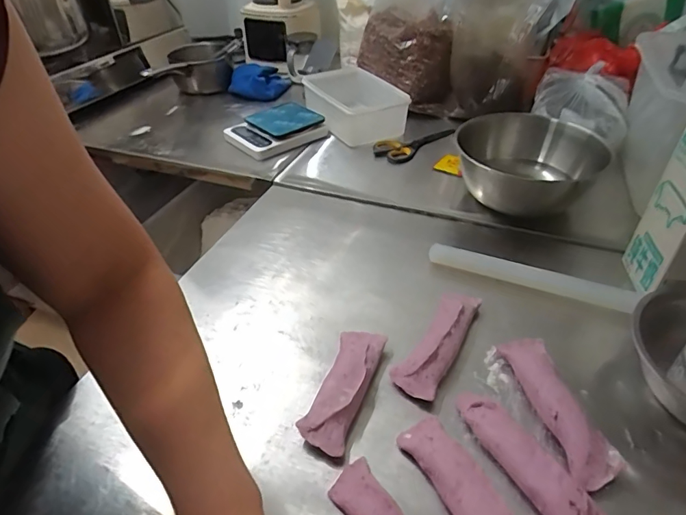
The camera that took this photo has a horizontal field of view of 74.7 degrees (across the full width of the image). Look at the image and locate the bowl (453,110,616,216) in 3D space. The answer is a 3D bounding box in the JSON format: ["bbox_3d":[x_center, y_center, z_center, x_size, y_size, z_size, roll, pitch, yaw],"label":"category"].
[{"bbox_3d":[0.268,-0.132,0.690,0.209,0.101,0.209,-2,39,2],"label":"bowl"}]

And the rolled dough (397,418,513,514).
[{"bbox_3d":[0.102,0.198,0.368,0.043,0.033,0.151,-20,42,-20],"label":"rolled dough"}]

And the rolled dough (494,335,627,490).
[{"bbox_3d":[0.205,0.141,0.433,0.043,0.030,0.150,-8,39,-7],"label":"rolled dough"}]

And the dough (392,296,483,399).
[{"bbox_3d":[0.105,0.091,0.495,0.046,0.029,0.143,21,45,26],"label":"dough"}]

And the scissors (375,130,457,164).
[{"bbox_3d":[0.141,-0.226,0.884,0.174,0.020,0.073,-28,45,-27],"label":"scissors"}]

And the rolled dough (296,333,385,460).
[{"bbox_3d":[0.001,0.128,0.456,0.047,0.028,0.140,12,41,18],"label":"rolled dough"}]

